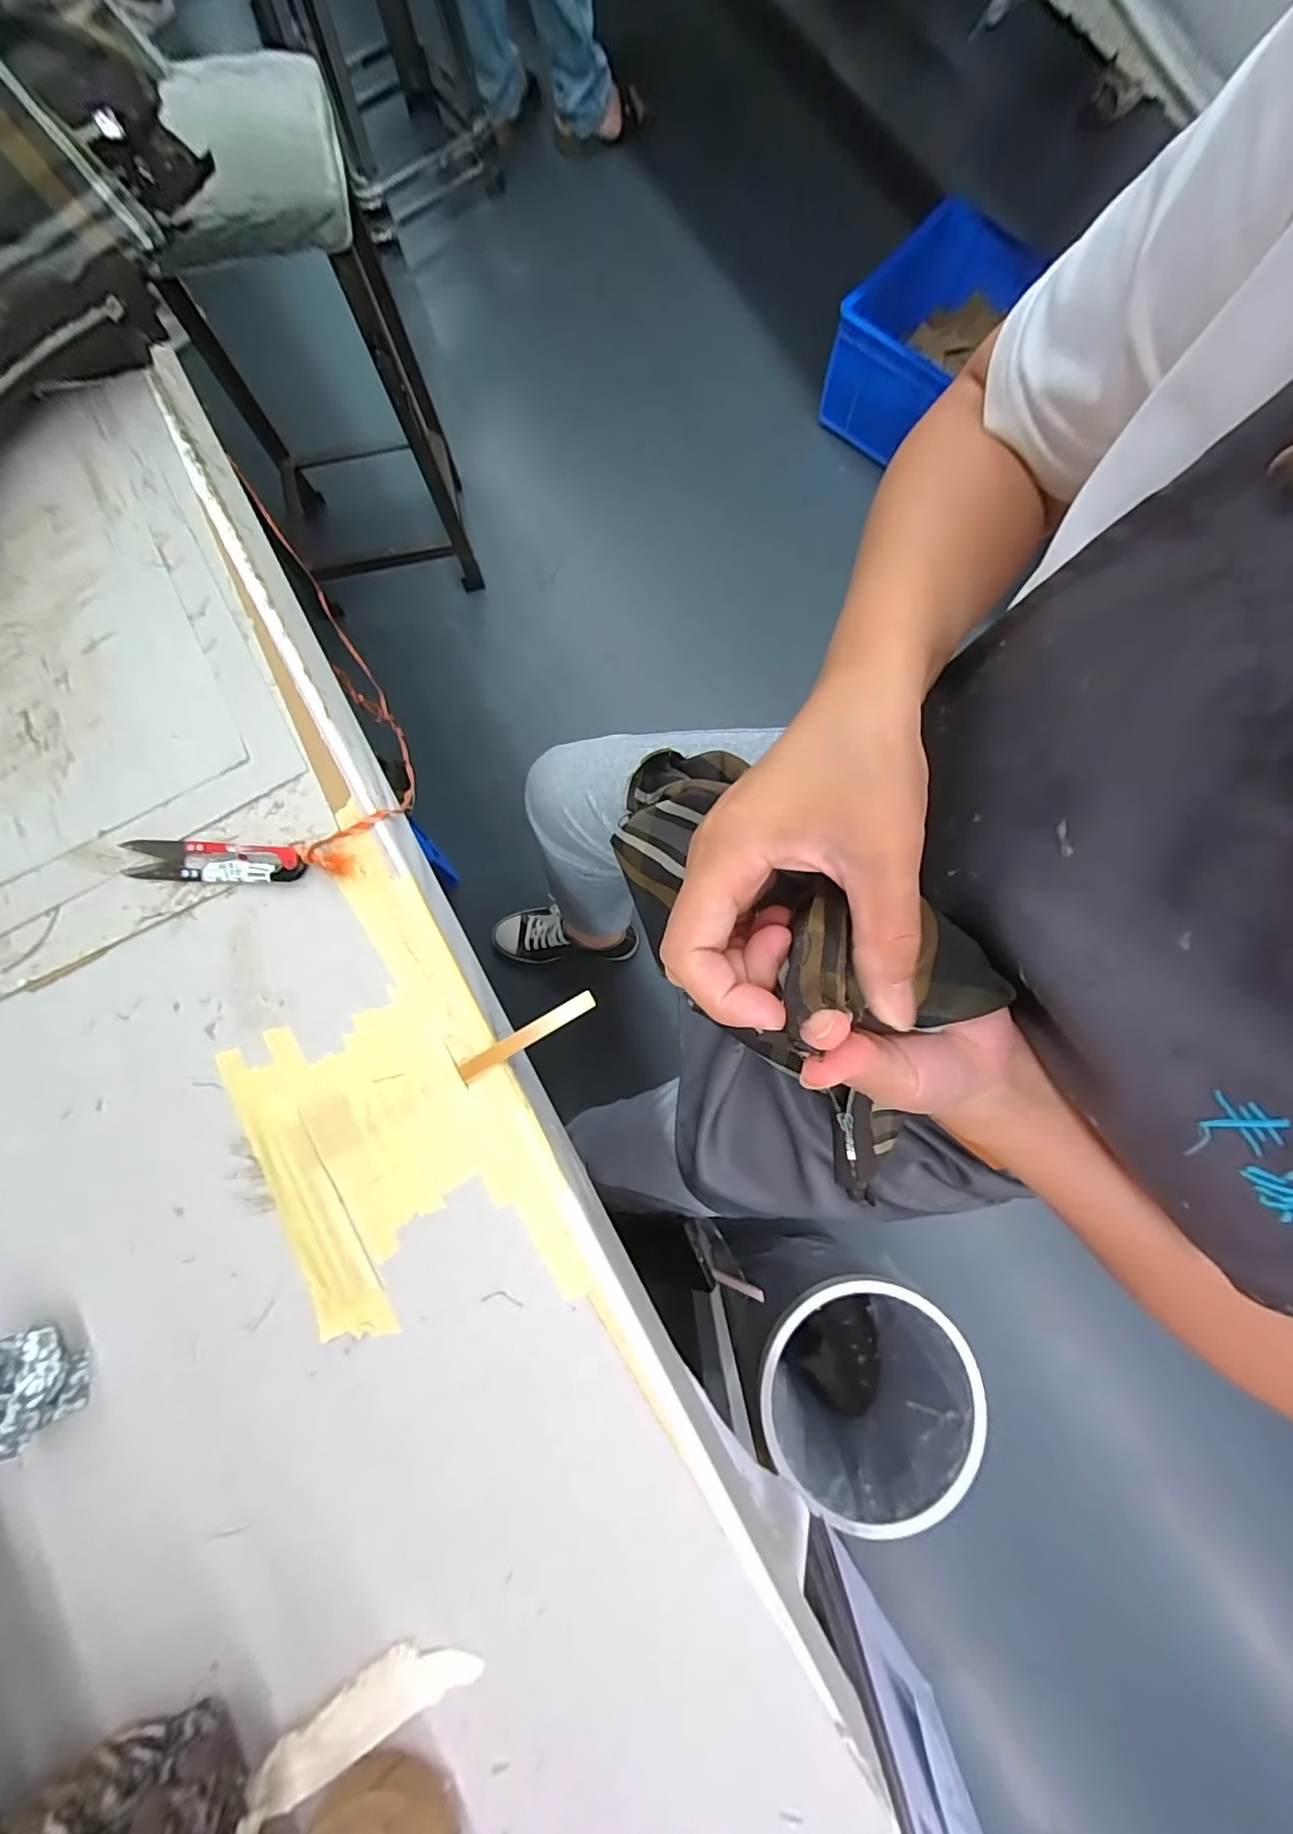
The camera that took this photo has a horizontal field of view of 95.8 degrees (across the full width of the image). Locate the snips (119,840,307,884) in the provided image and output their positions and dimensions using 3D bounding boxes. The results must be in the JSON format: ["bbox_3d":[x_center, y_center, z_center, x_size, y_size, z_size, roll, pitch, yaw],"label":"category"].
[{"bbox_3d":[-0.244,-0.032,0.326,0.103,0.010,0.023,2,80,0],"label":"snips"}]

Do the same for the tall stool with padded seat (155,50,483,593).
[{"bbox_3d":[-0.529,-0.826,0.915,0.336,0.581,0.274,-12,80,-2],"label":"tall stool with padded seat"}]

